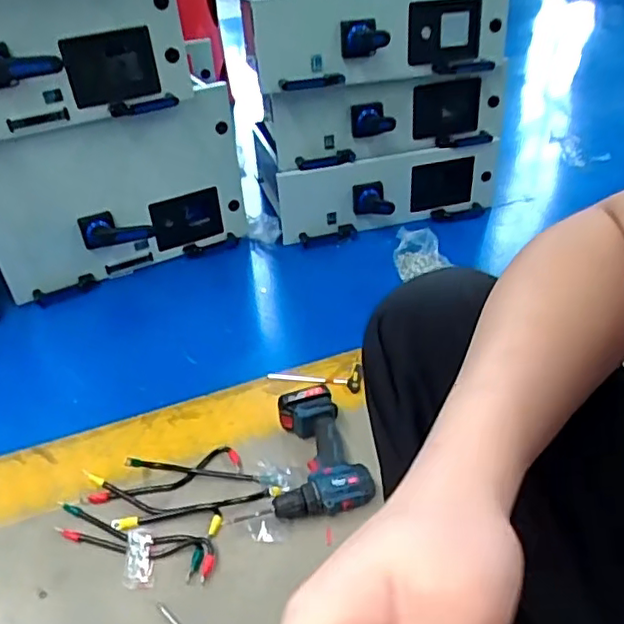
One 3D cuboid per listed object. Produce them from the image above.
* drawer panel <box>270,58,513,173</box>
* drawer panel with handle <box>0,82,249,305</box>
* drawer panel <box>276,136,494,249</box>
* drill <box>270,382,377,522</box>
[{"bbox_3d":[0.193,-0.454,1.427,0.561,0.177,0.042,-11,38,-10],"label":"drawer panel"},{"bbox_3d":[-0.431,-0.267,1.406,0.595,0.360,0.086,-24,42,-26],"label":"drawer panel with handle"},{"bbox_3d":[0.203,-0.296,1.532,0.568,0.177,0.065,-11,38,-10],"label":"drawer panel"},{"bbox_3d":[0.008,0.223,0.984,0.144,0.069,0.209,-7,38,-4],"label":"drill"}]

